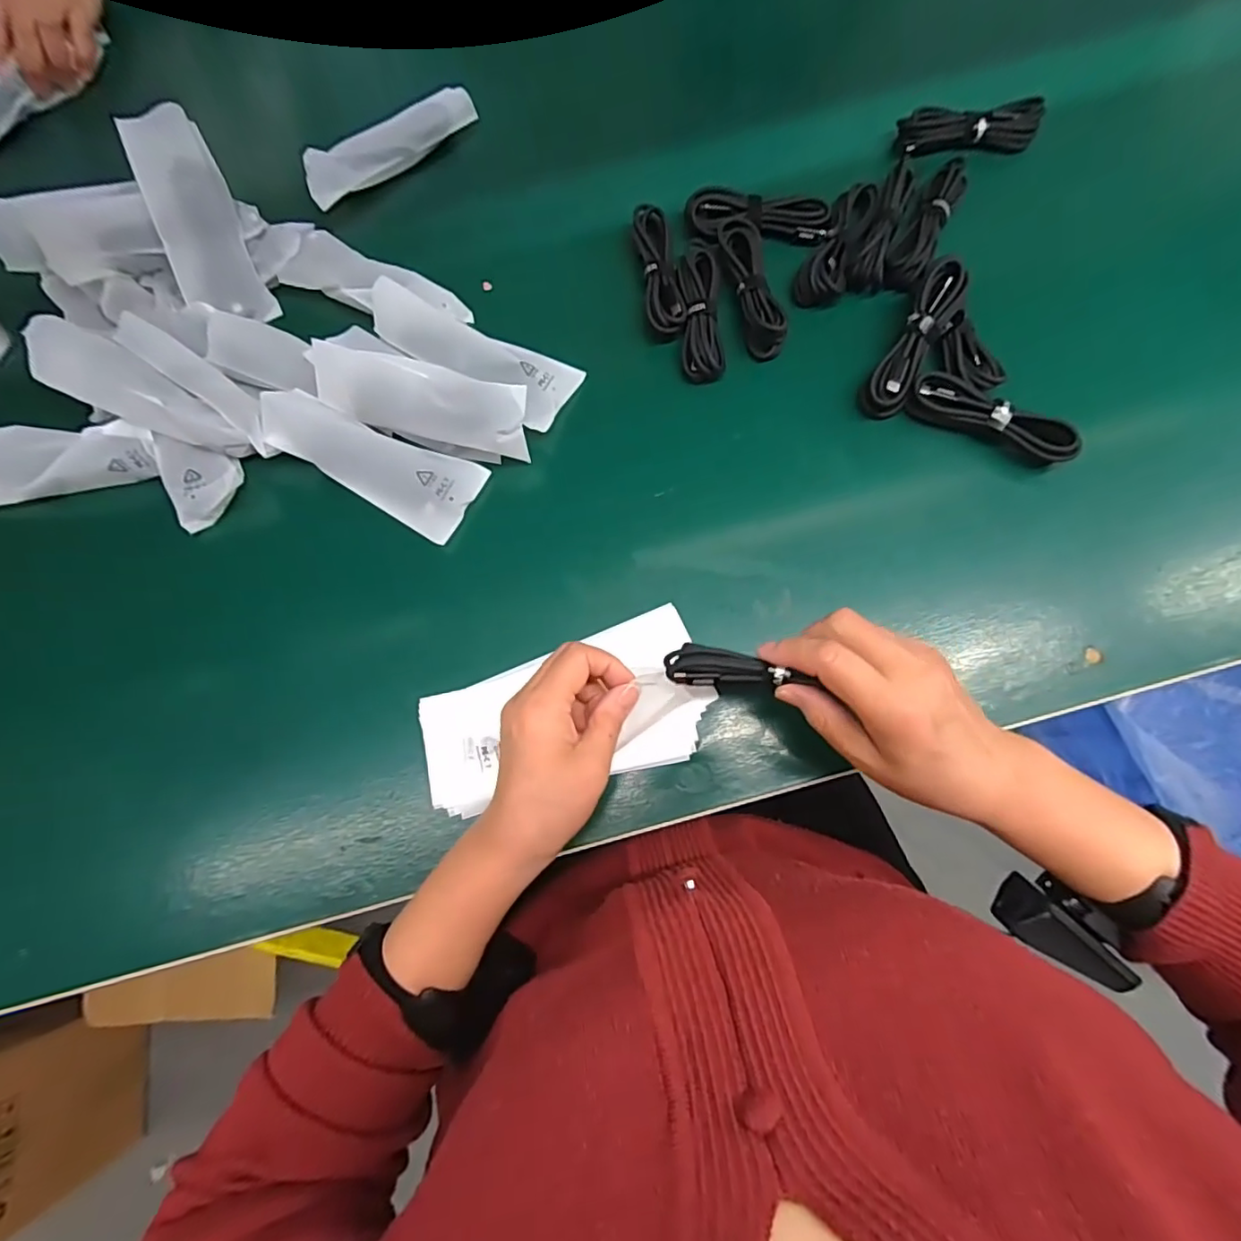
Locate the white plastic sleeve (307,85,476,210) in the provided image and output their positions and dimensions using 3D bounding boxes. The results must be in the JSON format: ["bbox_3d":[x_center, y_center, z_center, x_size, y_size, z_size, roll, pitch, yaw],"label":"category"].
[{"bbox_3d":[-0.193,-0.396,0.479,0.151,0.024,0.036,-38,80,-7],"label":"white plastic sleeve"}]

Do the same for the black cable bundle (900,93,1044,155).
[{"bbox_3d":[0.277,-0.393,0.461,0.104,0.029,0.023,2,78,1],"label":"black cable bundle"}]

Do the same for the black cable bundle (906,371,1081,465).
[{"bbox_3d":[0.259,-0.142,0.401,0.110,0.024,0.032,23,79,5],"label":"black cable bundle"}]

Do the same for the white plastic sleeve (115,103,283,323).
[{"bbox_3d":[-0.319,-0.302,0.435,0.057,0.012,0.142,-24,106,-19],"label":"white plastic sleeve"}]

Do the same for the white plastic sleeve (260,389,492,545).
[{"bbox_3d":[-0.177,-0.116,0.407,0.149,0.029,0.060,28,80,6],"label":"white plastic sleeve"}]

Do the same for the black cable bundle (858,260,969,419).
[{"bbox_3d":[0.207,-0.196,0.404,0.029,0.021,0.108,29,95,7],"label":"black cable bundle"}]

